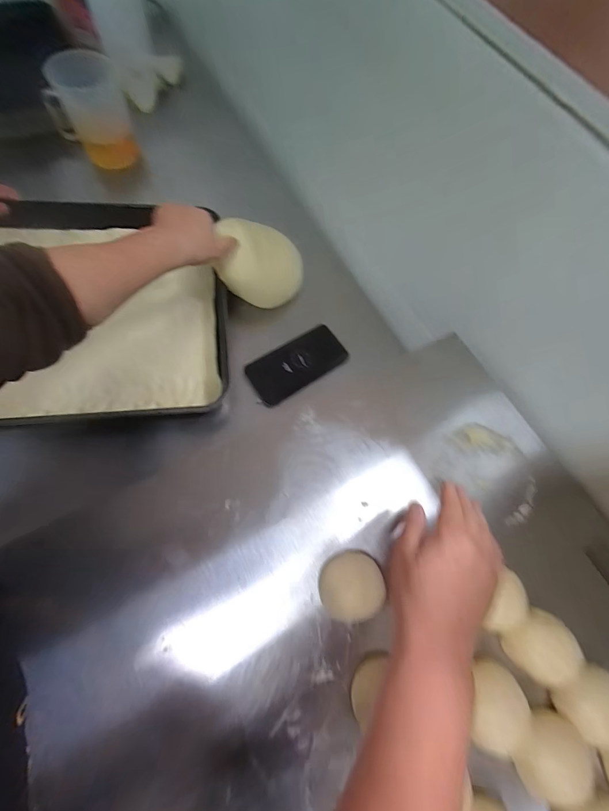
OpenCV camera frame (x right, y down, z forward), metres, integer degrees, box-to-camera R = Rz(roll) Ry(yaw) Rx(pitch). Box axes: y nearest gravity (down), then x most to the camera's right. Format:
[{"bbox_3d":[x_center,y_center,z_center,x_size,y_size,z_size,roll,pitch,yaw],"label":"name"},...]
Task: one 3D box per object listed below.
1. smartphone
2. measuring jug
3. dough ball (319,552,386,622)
[{"bbox_3d":[-0.011,-0.069,0.586,0.162,0.009,0.080,-32,79,-16],"label":"smartphone"},{"bbox_3d":[-0.396,-0.540,0.661,0.134,0.150,0.095,-21,72,-16],"label":"measuring jug"},{"bbox_3d":[0.046,0.178,0.353,0.061,0.030,0.057,3,67,-6],"label":"dough ball"}]

